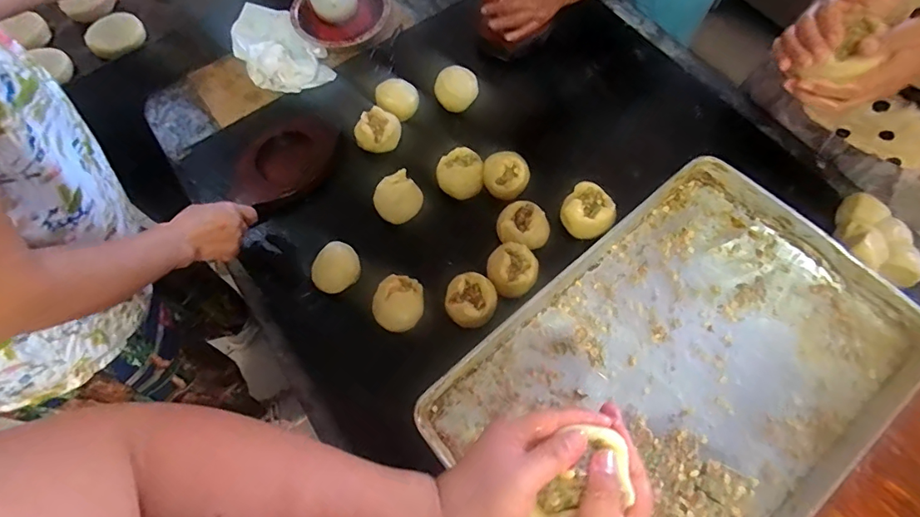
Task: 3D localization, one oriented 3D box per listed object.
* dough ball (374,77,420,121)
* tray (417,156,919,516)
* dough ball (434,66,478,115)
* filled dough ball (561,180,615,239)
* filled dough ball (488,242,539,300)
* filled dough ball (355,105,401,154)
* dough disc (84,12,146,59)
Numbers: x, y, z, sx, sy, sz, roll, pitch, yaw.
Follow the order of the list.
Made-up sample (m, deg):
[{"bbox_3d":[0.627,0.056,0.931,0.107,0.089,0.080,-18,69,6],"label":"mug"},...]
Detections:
[{"bbox_3d":[-0.106,-0.269,0.813,0.070,0.046,0.065,0,66,0],"label":"dough ball"},{"bbox_3d":[0.287,0.158,0.631,0.603,0.063,0.400,-37,72,-15],"label":"tray"},{"bbox_3d":[-0.005,-0.297,0.837,0.072,0.060,0.066,0,66,0],"label":"dough ball"},{"bbox_3d":[0.195,-0.066,0.730,0.076,0.053,0.079,0,66,0],"label":"filled dough ball"},{"bbox_3d":[0.077,0.015,0.689,0.073,0.041,0.078,-7,67,-3],"label":"filled dough ball"},{"bbox_3d":[-0.137,-0.210,0.797,0.062,0.067,0.059,21,68,8],"label":"filled dough ball"},{"bbox_3d":[-0.620,-0.404,0.853,0.095,0.015,0.070,-39,106,-11],"label":"dough disc"}]

